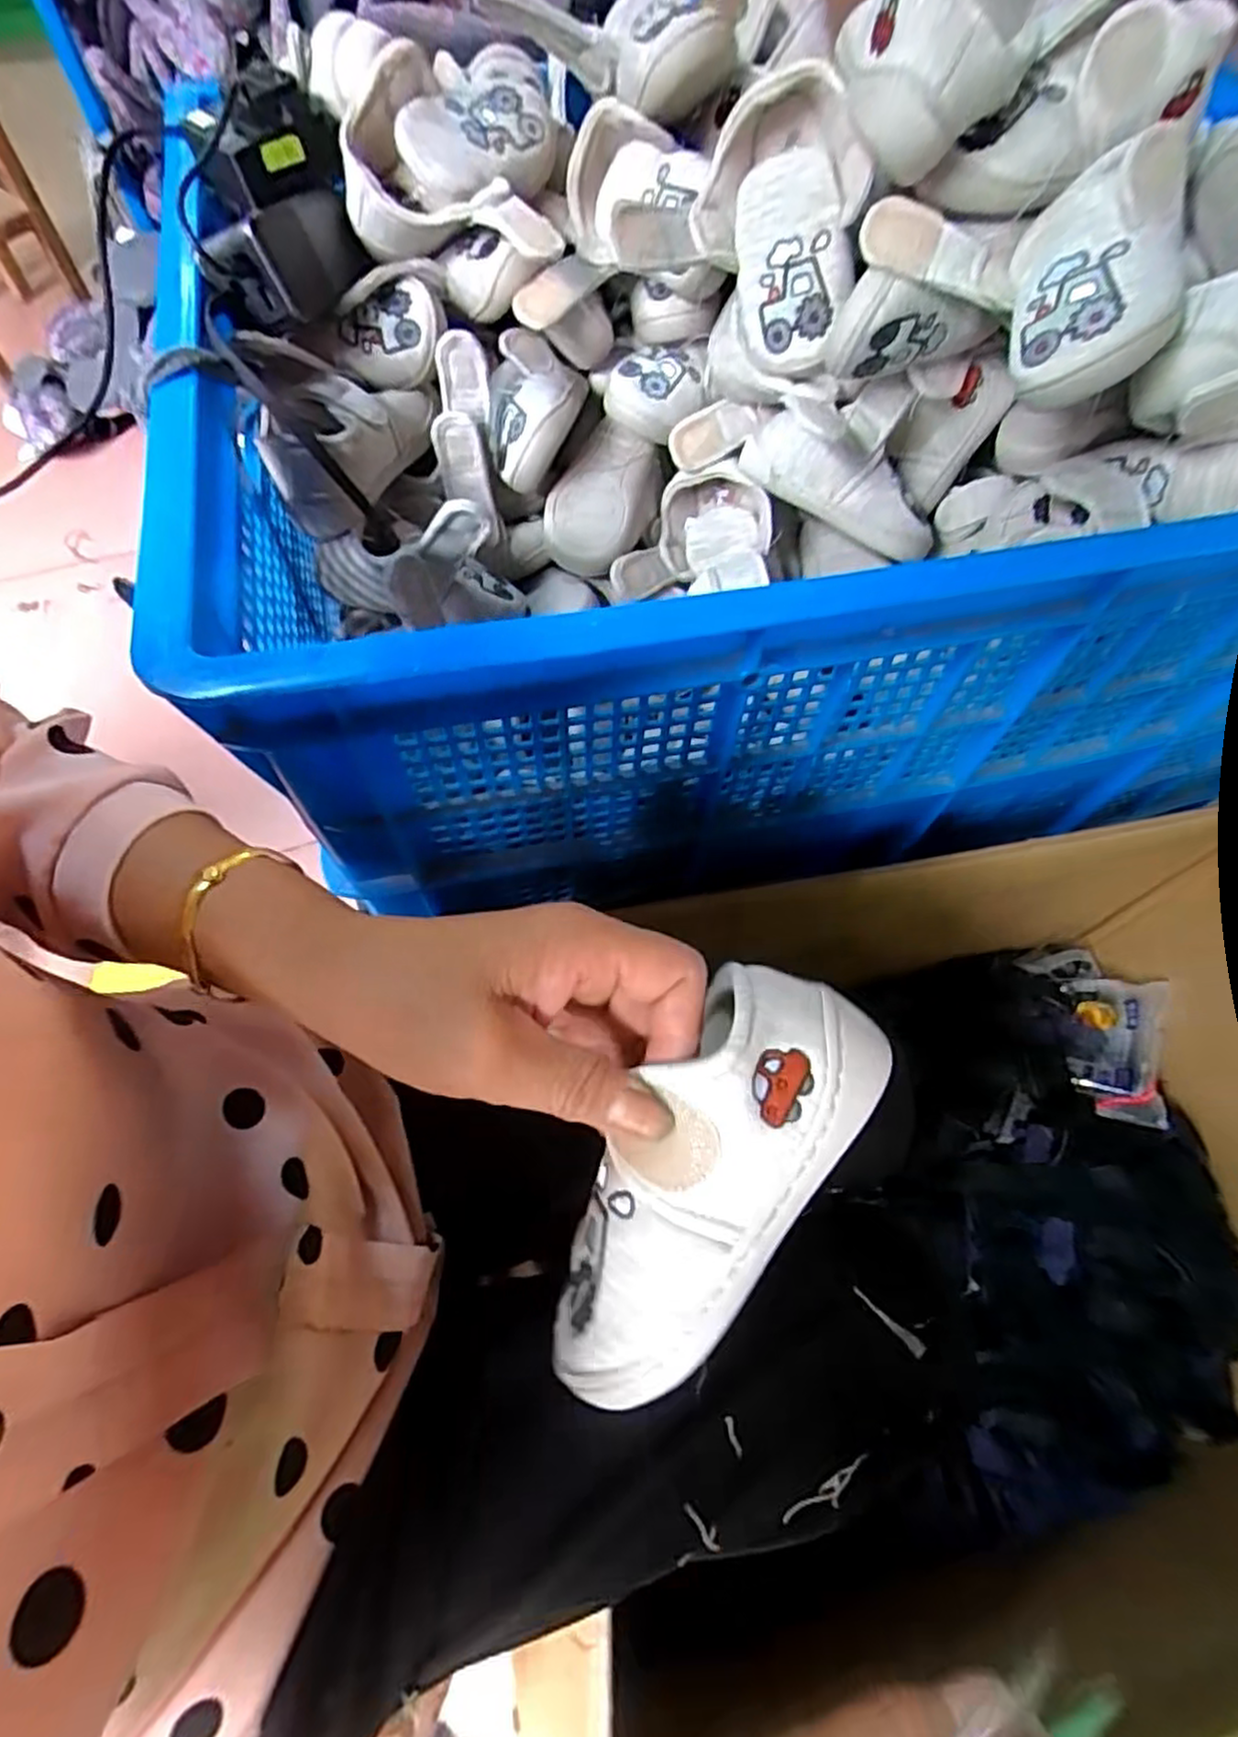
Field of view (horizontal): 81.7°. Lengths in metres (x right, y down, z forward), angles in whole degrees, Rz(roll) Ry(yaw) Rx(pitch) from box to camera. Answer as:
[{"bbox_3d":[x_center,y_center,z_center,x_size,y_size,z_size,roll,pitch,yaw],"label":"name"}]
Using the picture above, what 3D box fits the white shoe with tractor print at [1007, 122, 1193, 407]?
[{"bbox_3d":[0.247,-0.300,0.371,0.074,0.058,0.135,-3,79,32],"label":"white shoe with tractor print"}]

